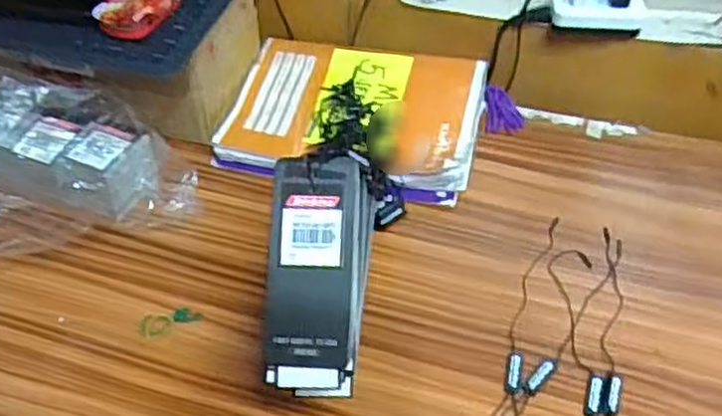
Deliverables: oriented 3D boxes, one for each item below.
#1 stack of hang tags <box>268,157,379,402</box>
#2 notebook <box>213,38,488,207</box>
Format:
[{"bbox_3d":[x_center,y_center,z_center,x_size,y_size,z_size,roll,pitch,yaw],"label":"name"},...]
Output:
[{"bbox_3d":[-0.023,0.039,0.456,0.056,0.111,0.148,4,48,6],"label":"stack of hang tags"},{"bbox_3d":[-0.005,-0.078,0.615,0.203,0.028,0.145,10,49,11],"label":"notebook"}]

